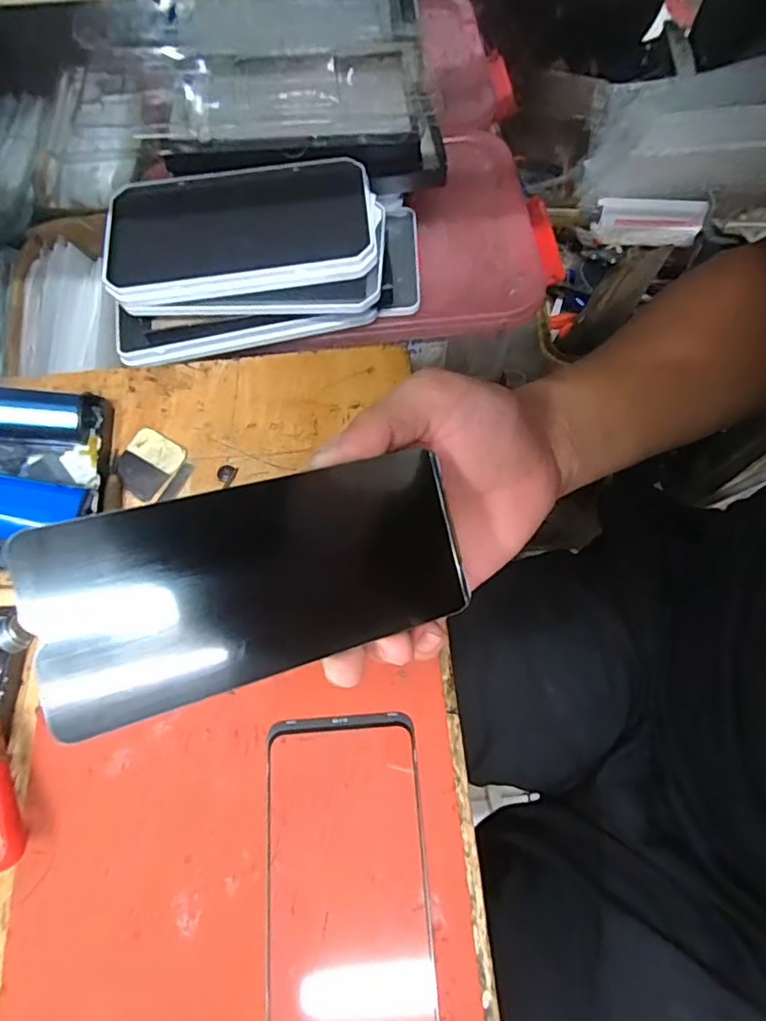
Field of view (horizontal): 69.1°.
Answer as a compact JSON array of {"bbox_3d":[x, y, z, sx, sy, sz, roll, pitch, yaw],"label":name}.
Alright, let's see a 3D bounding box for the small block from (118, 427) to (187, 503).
[{"bbox_3d":[-0.142,-0.029,0.335,0.035,0.004,0.039,26,69,13],"label":"small block"}]

